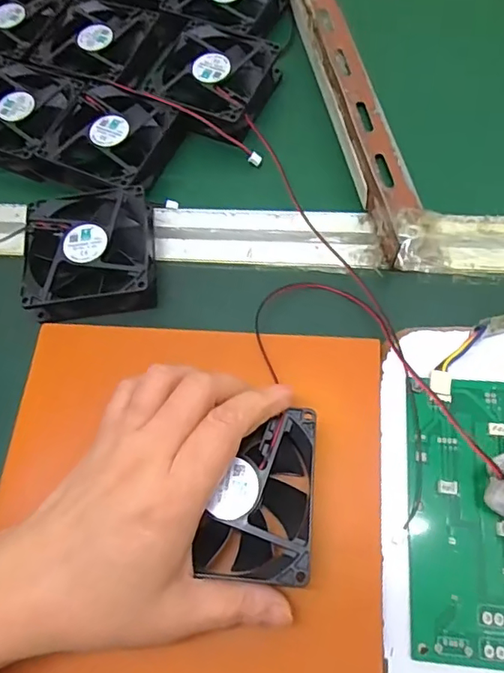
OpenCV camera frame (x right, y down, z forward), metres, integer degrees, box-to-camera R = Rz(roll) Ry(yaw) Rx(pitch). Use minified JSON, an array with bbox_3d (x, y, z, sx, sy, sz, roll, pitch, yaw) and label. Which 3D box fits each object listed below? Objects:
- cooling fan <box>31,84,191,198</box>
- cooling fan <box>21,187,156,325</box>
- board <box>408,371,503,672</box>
[{"bbox_3d":[-0.102,-0.140,0.383,0.084,0.028,0.080,25,67,15],"label":"cooling fan"},{"bbox_3d":[-0.106,-0.056,0.340,0.078,0.026,0.082,-7,63,0],"label":"cooling fan"},{"bbox_3d":[0.110,0.086,0.259,0.065,0.007,0.134,1,69,4],"label":"board"}]

